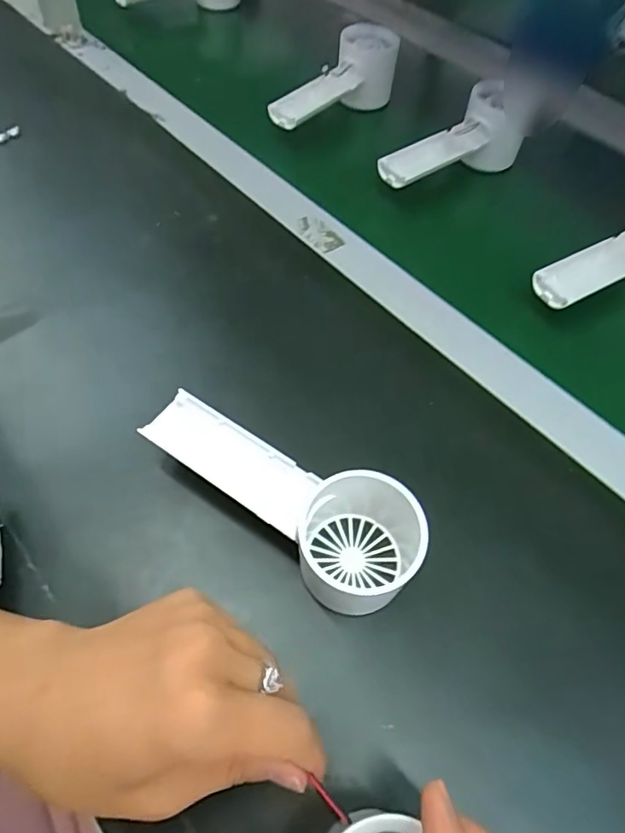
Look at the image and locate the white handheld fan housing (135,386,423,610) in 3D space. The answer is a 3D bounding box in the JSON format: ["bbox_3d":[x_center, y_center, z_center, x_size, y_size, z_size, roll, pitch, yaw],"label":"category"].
[{"bbox_3d":[-0.010,0.034,0.277,0.154,0.059,0.064,37,64,21],"label":"white handheld fan housing"}]

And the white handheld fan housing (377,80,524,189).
[{"bbox_3d":[0.116,-0.224,0.451,0.149,0.068,0.055,-28,62,-18],"label":"white handheld fan housing"}]

